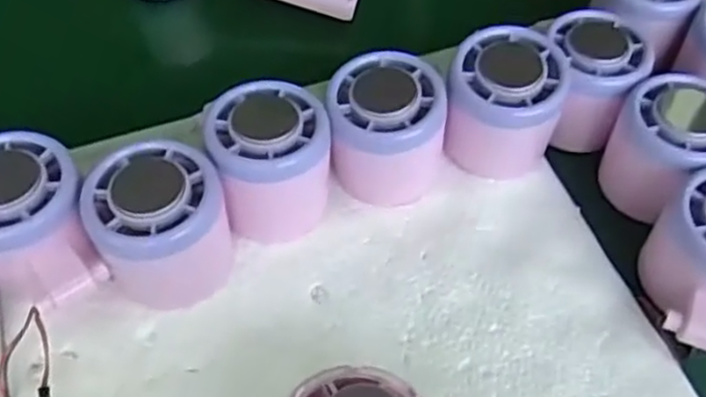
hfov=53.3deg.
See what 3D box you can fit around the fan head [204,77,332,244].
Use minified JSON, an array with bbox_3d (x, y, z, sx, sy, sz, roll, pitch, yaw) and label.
[{"bbox_3d":[-0.037,-0.016,0.326,0.051,0.058,0.050,0,55,0],"label":"fan head"}]

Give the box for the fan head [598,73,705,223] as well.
[{"bbox_3d":[0.152,-0.021,0.341,0.056,0.054,0.053,0,55,0],"label":"fan head"}]

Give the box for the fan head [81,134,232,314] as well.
[{"bbox_3d":[-0.083,0.012,0.305,0.056,0.060,0.050,-5,55,-4],"label":"fan head"}]

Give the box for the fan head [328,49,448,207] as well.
[{"bbox_3d":[0.016,-0.033,0.341,0.054,0.058,0.049,-5,55,-3],"label":"fan head"}]

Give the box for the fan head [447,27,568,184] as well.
[{"bbox_3d":[0.072,-0.044,0.346,0.057,0.063,0.049,6,56,4],"label":"fan head"}]

